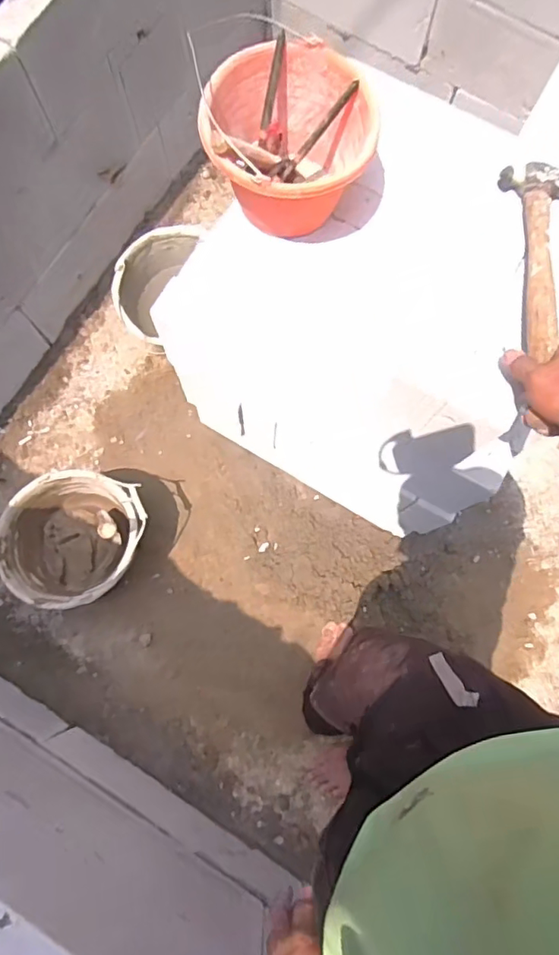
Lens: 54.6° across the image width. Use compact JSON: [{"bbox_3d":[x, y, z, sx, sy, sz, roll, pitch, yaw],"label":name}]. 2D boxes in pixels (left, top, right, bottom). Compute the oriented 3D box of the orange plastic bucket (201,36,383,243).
[{"bbox_3d":[0.017,-0.485,0.816,0.228,0.174,0.237,0,76,-1],"label":"orange plastic bucket"}]

